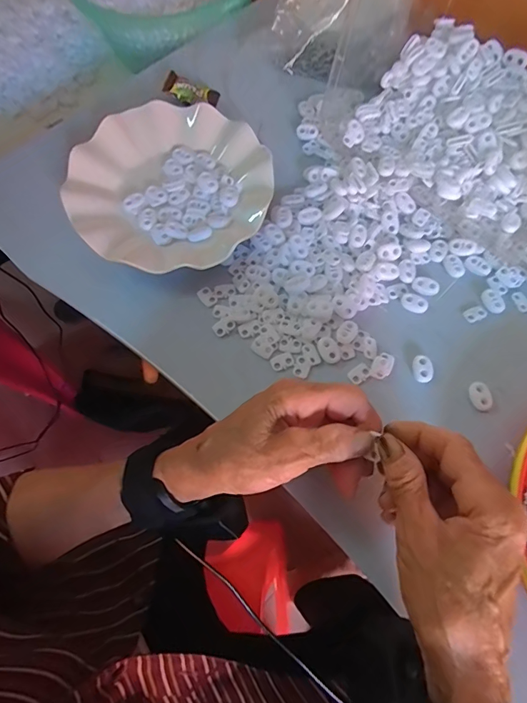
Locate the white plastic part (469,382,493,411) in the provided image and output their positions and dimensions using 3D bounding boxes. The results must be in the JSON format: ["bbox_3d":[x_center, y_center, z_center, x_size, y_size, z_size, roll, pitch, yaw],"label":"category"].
[{"bbox_3d":[0.165,0.034,0.311,0.014,0.005,0.022,-6,68,0],"label":"white plastic part"}]

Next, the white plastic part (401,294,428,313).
[{"bbox_3d":[0.126,-0.040,0.343,0.022,0.004,0.014,16,69,8],"label":"white plastic part"}]

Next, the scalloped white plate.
[{"bbox_3d":[-0.080,-0.151,0.371,0.172,0.038,0.173,-1,68,2],"label":"scalloped white plate"}]

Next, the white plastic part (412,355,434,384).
[{"bbox_3d":[0.125,0.014,0.322,0.015,0.004,0.022,-9,68,-2],"label":"white plastic part"}]

